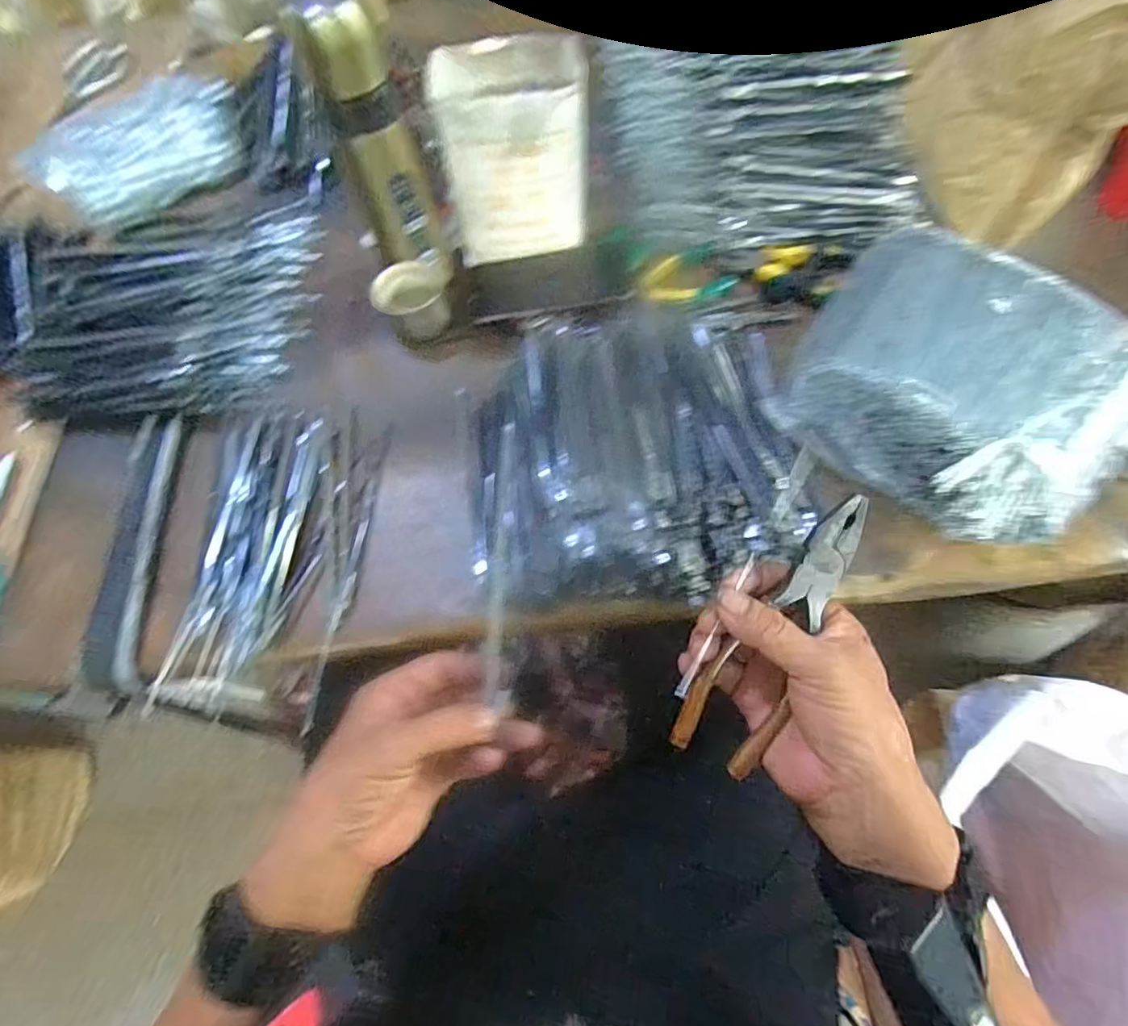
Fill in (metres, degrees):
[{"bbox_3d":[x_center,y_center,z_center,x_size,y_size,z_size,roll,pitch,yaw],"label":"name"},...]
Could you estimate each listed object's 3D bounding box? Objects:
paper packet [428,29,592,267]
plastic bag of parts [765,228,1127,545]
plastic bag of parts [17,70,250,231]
[{"bbox_3d":[-0.044,-0.325,0.519,0.123,0.142,0.097,-5,65,1],"label":"paper packet"},{"bbox_3d":[0.291,-0.096,0.428,0.222,0.064,0.215,40,73,18],"label":"plastic bag of parts"},{"bbox_3d":[-0.482,-0.409,0.643,0.246,0.040,0.182,-32,68,-11],"label":"plastic bag of parts"}]

